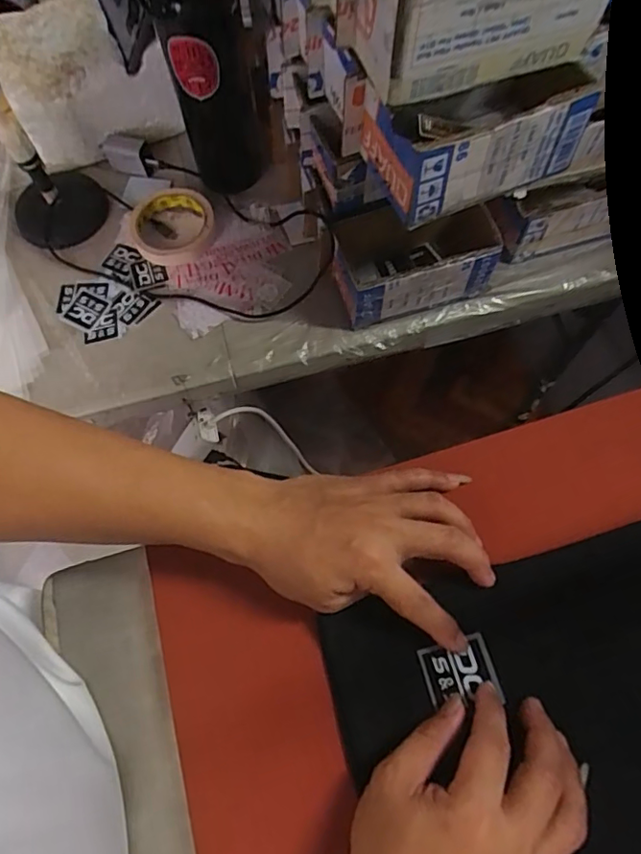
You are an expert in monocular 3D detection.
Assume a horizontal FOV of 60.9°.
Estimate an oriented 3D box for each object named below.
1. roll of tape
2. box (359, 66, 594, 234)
[{"bbox_3d":[-0.170,-0.232,0.626,0.094,0.028,0.084,-20,70,-7],"label":"roll of tape"},{"bbox_3d":[0.117,-0.229,0.411,0.156,0.083,0.087,-17,69,-6],"label":"box"}]

